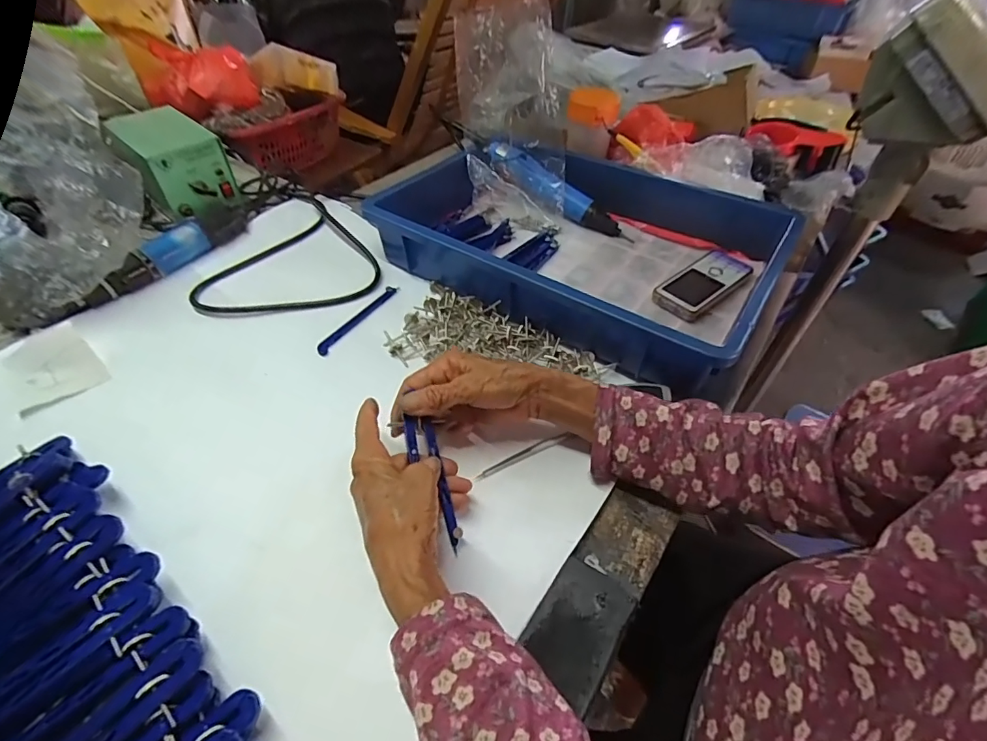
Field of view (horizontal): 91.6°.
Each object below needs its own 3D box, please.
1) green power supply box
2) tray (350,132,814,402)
[{"bbox_3d":[-0.440,-0.284,0.666,0.162,0.101,0.099,34,56,27],"label":"green power supply box"},{"bbox_3d":[0.099,-0.169,0.577,0.442,0.070,0.322,28,53,23],"label":"tray"}]

